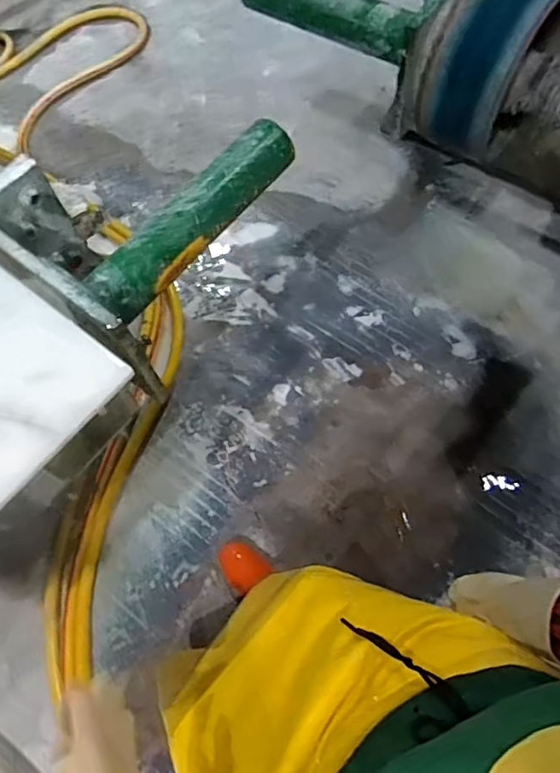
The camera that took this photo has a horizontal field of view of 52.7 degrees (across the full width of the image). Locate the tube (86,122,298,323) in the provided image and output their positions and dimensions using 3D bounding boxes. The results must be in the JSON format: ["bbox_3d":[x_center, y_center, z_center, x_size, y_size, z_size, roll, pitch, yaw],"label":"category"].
[{"bbox_3d":[-0.124,-0.256,0.839,0.080,0.069,0.398,36,71,20],"label":"tube"}]

